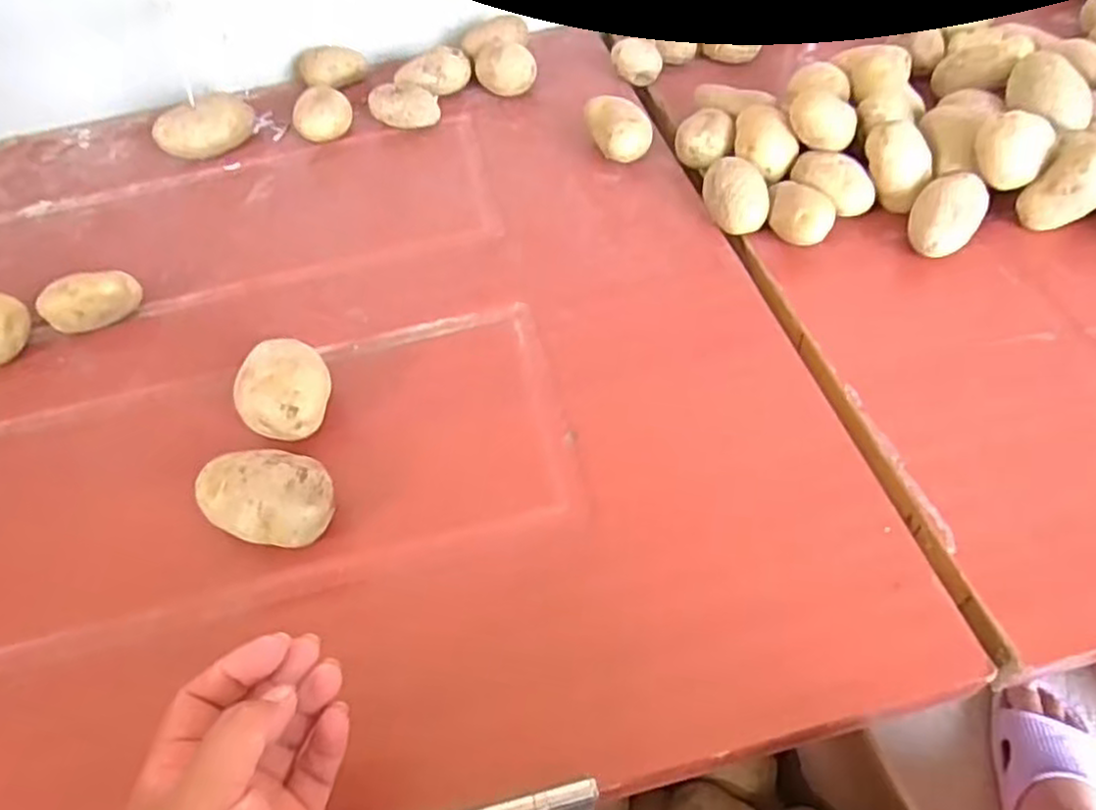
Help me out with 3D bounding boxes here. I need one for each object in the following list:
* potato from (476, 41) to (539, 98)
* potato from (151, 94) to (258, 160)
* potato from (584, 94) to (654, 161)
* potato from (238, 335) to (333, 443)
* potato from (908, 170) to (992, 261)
[{"bbox_3d":[-0.042,-0.336,0.742,0.058,0.049,0.047,-10,53,-2],"label":"potato"},{"bbox_3d":[-0.339,-0.276,0.730,0.096,0.048,0.043,-35,58,-19],"label":"potato"},{"bbox_3d":[0.065,-0.246,0.666,0.045,0.041,0.070,-17,54,-7],"label":"potato"},{"bbox_3d":[-0.176,-0.006,0.499,0.060,0.051,0.059,-3,53,4],"label":"potato"},{"bbox_3d":[0.309,-0.144,0.573,0.048,0.044,0.066,24,59,21],"label":"potato"}]

